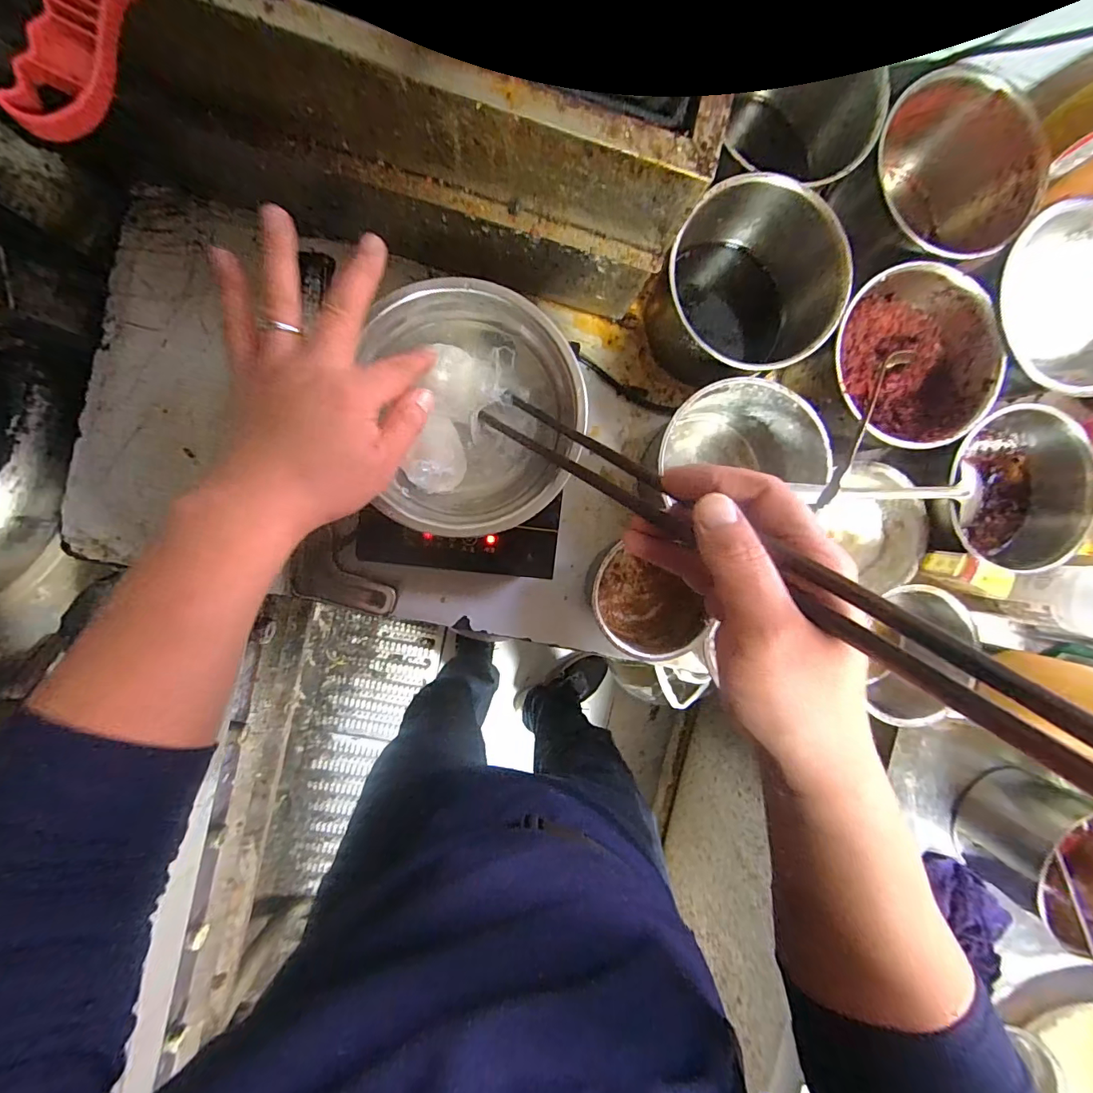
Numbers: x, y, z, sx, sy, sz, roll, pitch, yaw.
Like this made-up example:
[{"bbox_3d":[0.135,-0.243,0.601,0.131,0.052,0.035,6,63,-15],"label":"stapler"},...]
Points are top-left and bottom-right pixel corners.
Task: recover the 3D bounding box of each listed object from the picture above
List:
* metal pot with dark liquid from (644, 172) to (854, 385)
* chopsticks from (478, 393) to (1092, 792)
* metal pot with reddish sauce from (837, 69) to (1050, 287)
[{"bbox_3d":[0.179,-0.236,0.455,0.146,0.120,0.152,0,93,-6],"label":"metal pot with dark liquid"},{"bbox_3d":[0.068,-0.025,0.273,0.031,0.387,0.039,-48,135,-2],"label":"chopsticks"},{"bbox_3d":[0.354,-0.330,0.466,0.144,0.117,0.156,0,93,-6],"label":"metal pot with reddish sauce"}]

